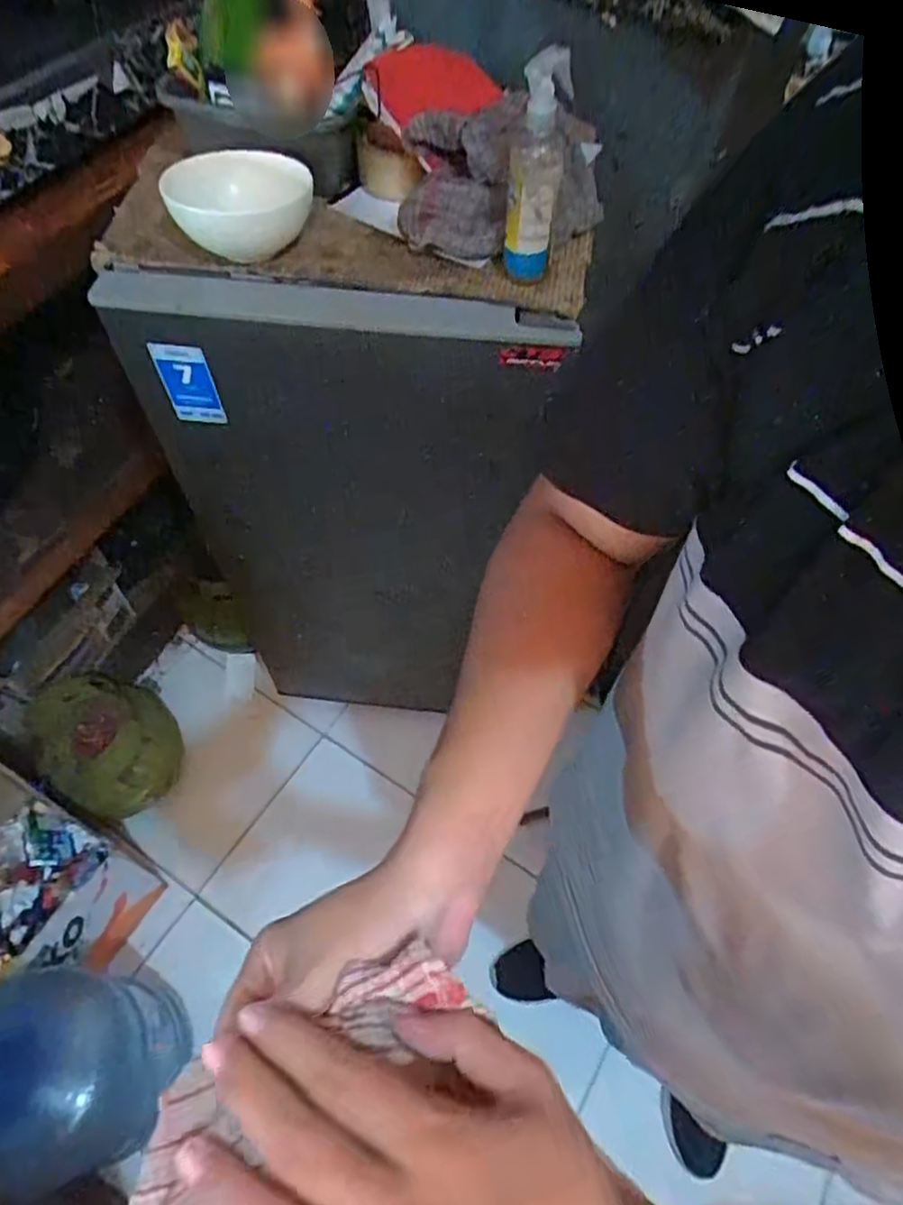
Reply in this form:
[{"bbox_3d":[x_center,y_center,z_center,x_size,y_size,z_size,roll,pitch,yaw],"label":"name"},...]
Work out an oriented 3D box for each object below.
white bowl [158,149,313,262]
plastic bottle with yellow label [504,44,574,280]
[{"bbox_3d":[-0.224,-0.406,0.699,0.121,0.075,0.121,1,58,-2],"label":"white bowl"},{"bbox_3d":[0.079,-0.401,0.648,0.050,0.175,0.048,6,58,0],"label":"plastic bottle with yellow label"}]

